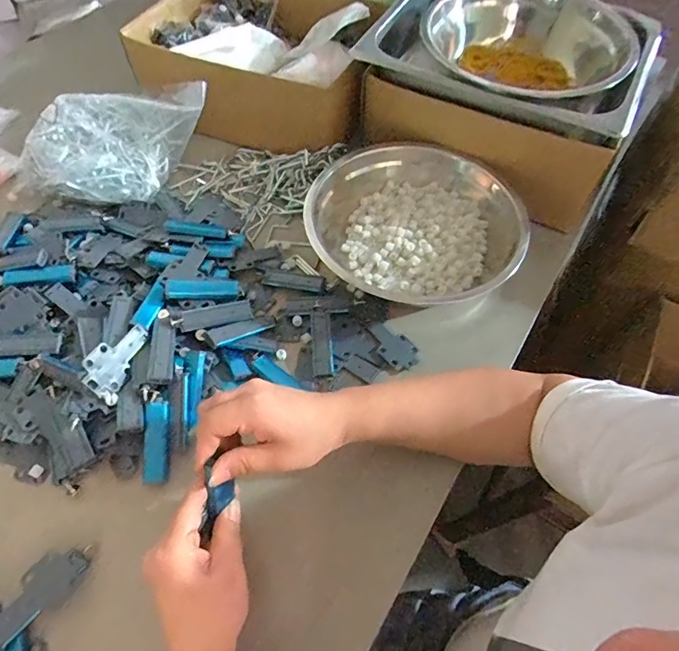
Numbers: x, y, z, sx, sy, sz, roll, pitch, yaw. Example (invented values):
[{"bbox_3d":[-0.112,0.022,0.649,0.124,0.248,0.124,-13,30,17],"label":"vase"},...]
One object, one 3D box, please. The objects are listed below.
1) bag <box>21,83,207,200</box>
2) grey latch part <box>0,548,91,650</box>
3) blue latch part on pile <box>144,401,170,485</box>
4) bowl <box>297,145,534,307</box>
[{"bbox_3d":[-0.291,-0.249,0.591,0.242,0.083,0.159,-11,59,-8],"label":"bag"},{"bbox_3d":[-0.248,0.220,0.367,0.037,0.010,0.079,31,50,16],"label":"grey latch part"},{"bbox_3d":[-0.173,0.110,0.424,0.020,0.004,0.074,-1,80,-2],"label":"blue latch part on pile"},{"bbox_3d":[0.090,-0.114,0.537,0.247,0.072,0.230,1,59,-1],"label":"bowl"}]

